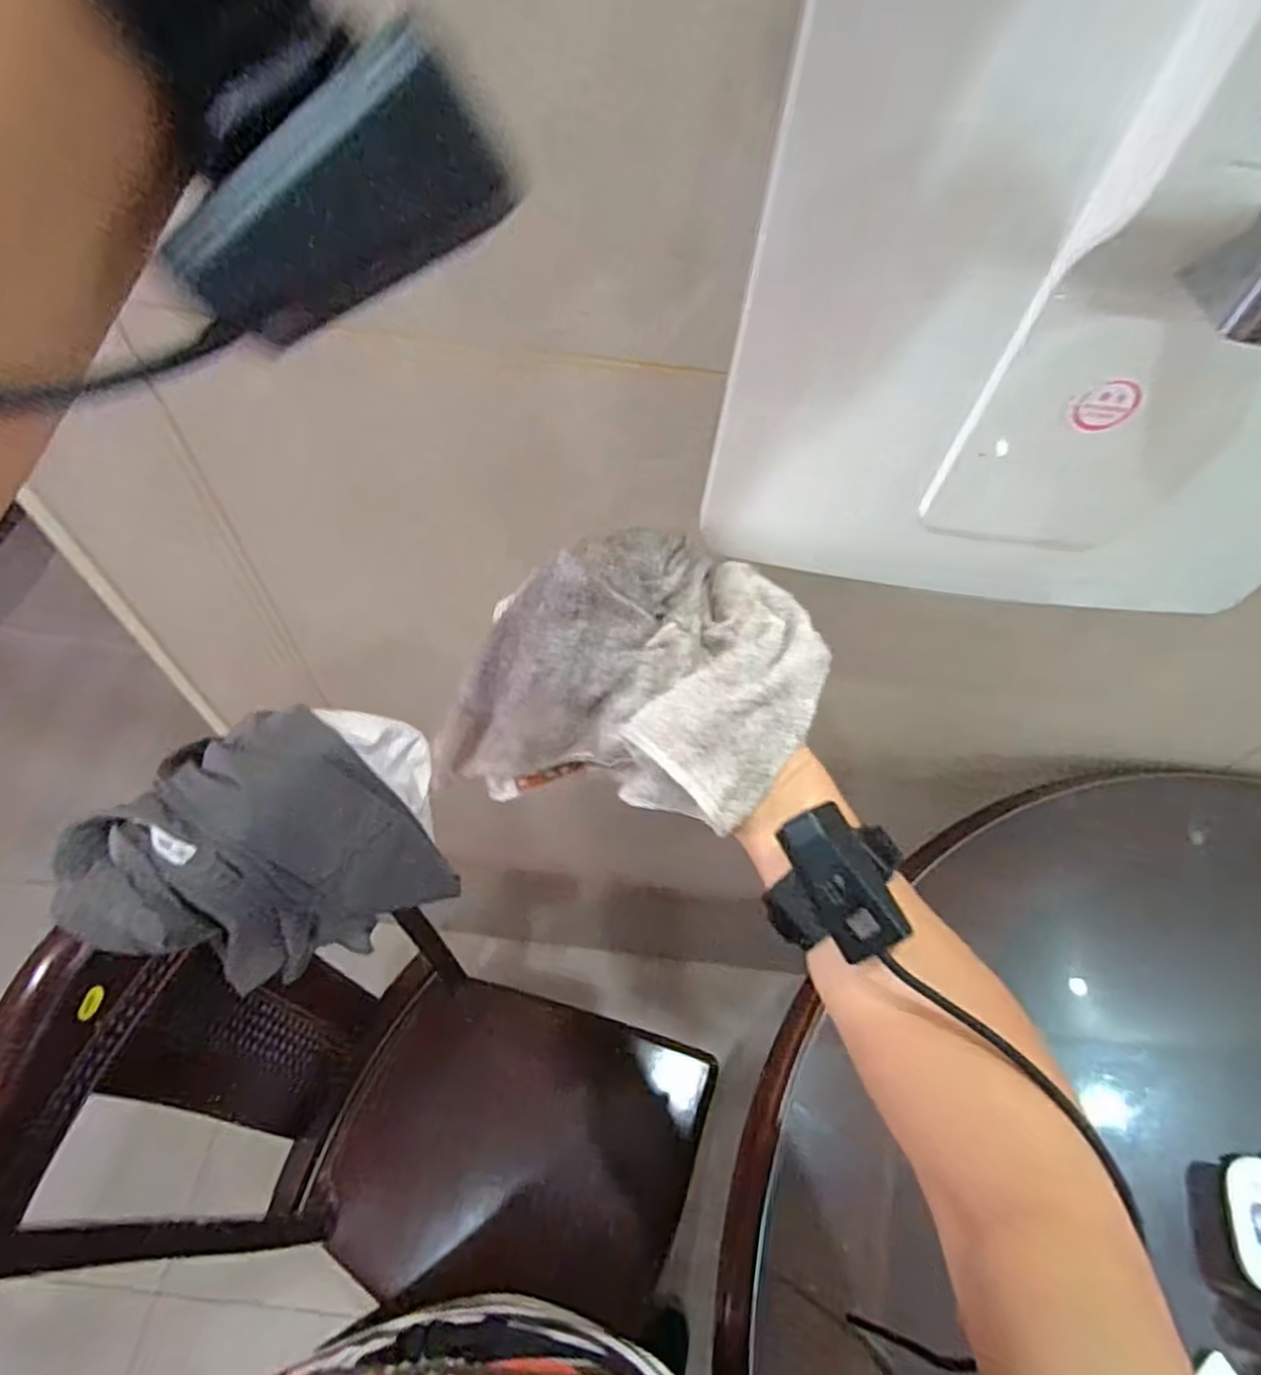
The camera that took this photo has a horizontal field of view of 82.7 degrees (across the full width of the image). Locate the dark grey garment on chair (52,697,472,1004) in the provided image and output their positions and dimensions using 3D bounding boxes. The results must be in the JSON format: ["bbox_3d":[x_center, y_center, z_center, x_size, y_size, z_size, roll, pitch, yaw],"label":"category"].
[{"bbox_3d":[-0.331,0.158,0.688,0.250,0.263,0.172,-26,63,-19],"label":"dark grey garment on chair"}]

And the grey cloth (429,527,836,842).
[{"bbox_3d":[-0.001,-0.001,0.450,0.210,0.138,0.144,20,58,9],"label":"grey cloth"}]

